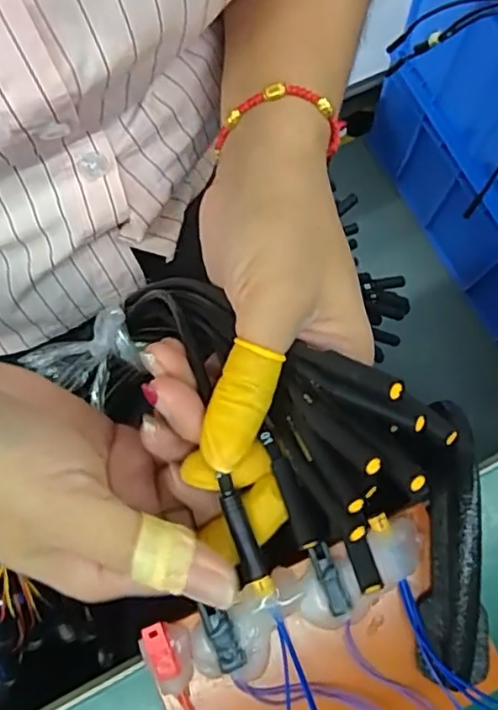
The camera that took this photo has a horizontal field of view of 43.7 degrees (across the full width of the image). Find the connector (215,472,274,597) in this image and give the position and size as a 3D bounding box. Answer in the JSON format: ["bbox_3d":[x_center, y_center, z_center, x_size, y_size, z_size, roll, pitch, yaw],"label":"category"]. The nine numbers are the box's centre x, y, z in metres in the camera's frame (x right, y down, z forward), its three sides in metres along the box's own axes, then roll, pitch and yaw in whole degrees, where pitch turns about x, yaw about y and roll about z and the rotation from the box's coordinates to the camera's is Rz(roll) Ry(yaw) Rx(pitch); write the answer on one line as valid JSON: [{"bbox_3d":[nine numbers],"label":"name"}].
[{"bbox_3d":[-0.003,0.067,0.231,0.008,0.006,0.046,-20,84,-3],"label":"connector"}]

